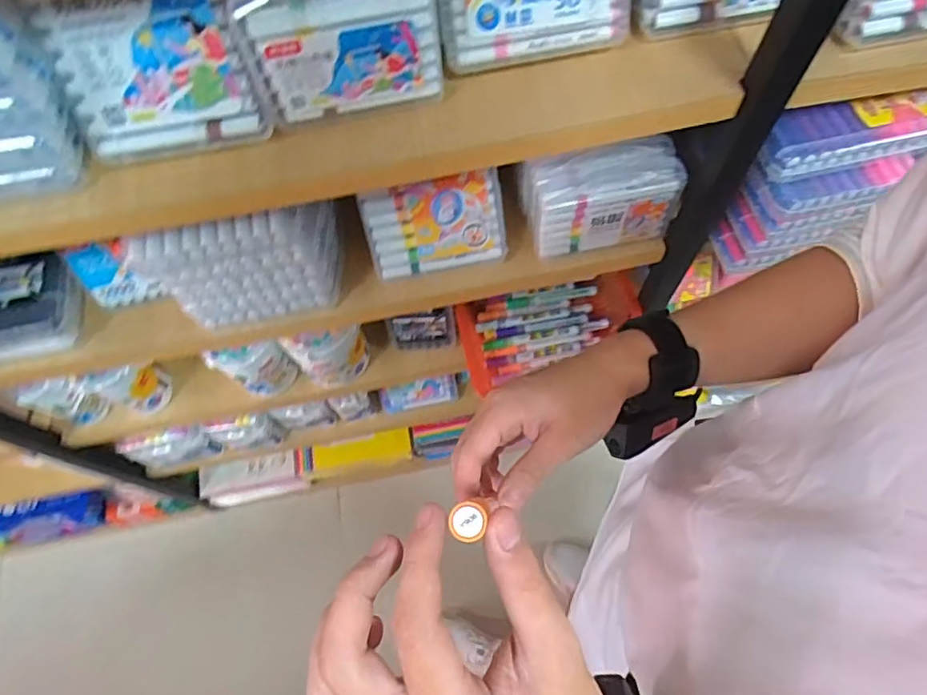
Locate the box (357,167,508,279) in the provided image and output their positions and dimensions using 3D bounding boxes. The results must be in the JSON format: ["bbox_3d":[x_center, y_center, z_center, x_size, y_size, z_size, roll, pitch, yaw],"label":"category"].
[{"bbox_3d":[-0.032,-0.137,0.640,0.154,0.110,0.021,-8,37,0],"label":"box"}]

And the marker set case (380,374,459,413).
[{"bbox_3d":[-0.082,0.078,1.054,0.138,0.068,0.032,-8,35,0],"label":"marker set case"}]

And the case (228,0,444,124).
[{"bbox_3d":[-0.091,-0.239,0.428,0.142,0.110,0.050,-11,66,-2],"label":"case"}]

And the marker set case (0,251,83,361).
[{"bbox_3d":[-0.509,-0.043,0.626,0.173,0.057,0.096,-12,66,-3],"label":"marker set case"}]

